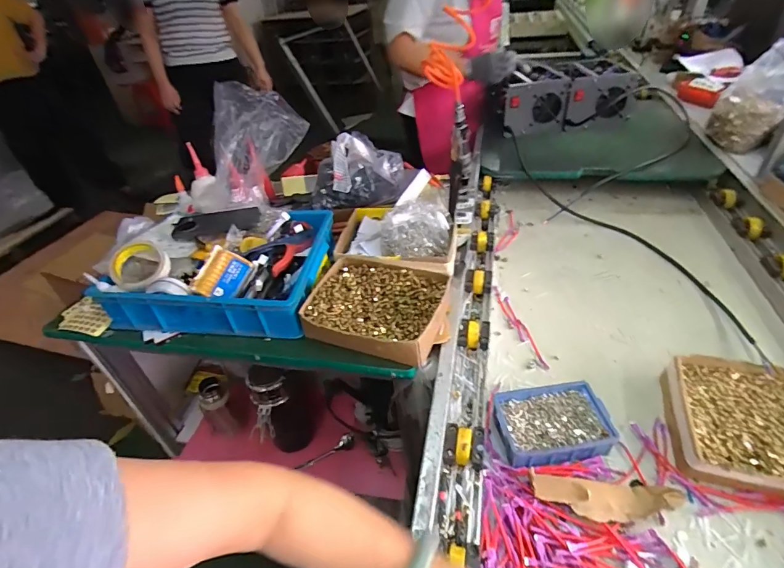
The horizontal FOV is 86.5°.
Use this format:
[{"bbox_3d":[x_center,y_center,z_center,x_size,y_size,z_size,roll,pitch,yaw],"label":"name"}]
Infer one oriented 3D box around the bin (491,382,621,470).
[{"bbox_3d":[0.226,0.201,0.595,0.154,0.048,0.107,-8,38,-1],"label":"bin"}]

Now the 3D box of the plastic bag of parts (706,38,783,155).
[{"bbox_3d":[0.926,-0.472,1.067,0.146,0.133,0.256,34,86,40],"label":"plastic bag of parts"}]

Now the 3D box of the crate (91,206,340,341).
[{"bbox_3d":[-0.340,-0.035,0.809,0.432,0.107,0.283,1,39,10],"label":"crate"}]

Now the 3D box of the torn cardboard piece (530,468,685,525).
[{"bbox_3d":[0.269,0.266,0.518,0.182,0.028,0.050,0,39,9],"label":"torn cardboard piece"}]

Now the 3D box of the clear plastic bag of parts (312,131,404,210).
[{"bbox_3d":[-0.080,-0.267,0.976,0.205,0.084,0.229,-6,38,1],"label":"clear plastic bag of parts"}]

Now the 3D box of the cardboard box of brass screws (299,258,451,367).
[{"bbox_3d":[-0.023,0.039,0.707,0.224,0.057,0.191,8,41,18],"label":"cardboard box of brass screws"}]

